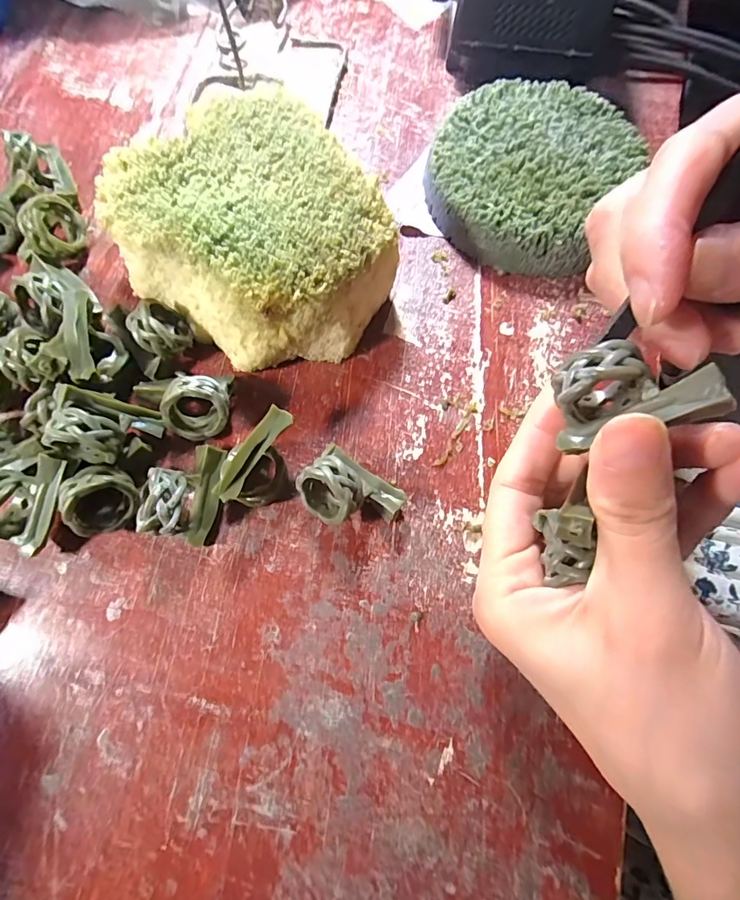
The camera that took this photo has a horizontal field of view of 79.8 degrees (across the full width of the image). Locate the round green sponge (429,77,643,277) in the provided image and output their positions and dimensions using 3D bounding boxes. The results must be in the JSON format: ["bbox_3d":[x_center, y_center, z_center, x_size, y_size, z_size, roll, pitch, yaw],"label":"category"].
[{"bbox_3d":[0.076,-0.136,0.217,0.086,0.026,0.097,30,74,8],"label":"round green sponge"}]

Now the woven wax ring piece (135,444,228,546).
[{"bbox_3d":[-0.070,0.015,0.165,0.021,0.026,0.036,6,73,0],"label":"woven wax ring piece"}]

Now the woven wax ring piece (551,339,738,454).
[{"bbox_3d":[0.069,-0.014,0.119,0.035,0.020,0.025,-17,67,23],"label":"woven wax ring piece"}]

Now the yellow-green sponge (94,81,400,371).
[{"bbox_3d":[-0.047,-0.088,0.190,0.093,0.043,0.108,-41,78,-13],"label":"yellow-green sponge"}]

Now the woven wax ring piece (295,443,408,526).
[{"bbox_3d":[-0.008,0.017,0.167,0.036,0.025,0.026,34,75,9],"label":"woven wax ring piece"}]

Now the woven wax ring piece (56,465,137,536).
[{"bbox_3d":[-0.100,0.019,0.163,0.024,0.022,0.013,-22,47,-31],"label":"woven wax ring piece"}]

